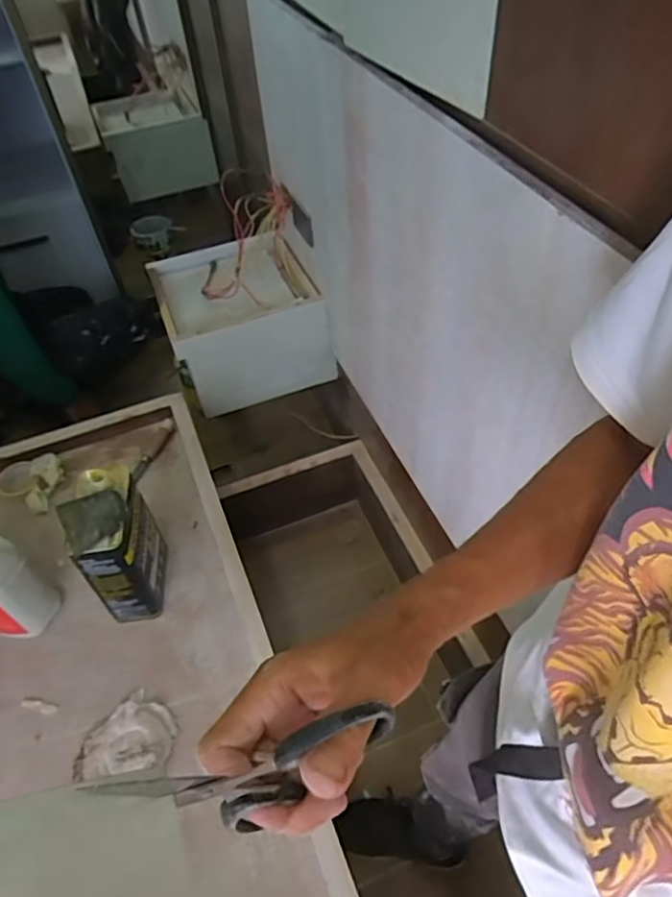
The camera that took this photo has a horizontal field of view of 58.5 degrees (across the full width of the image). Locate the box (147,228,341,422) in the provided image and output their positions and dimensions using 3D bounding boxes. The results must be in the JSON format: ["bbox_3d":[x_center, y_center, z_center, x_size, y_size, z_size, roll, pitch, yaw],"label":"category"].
[{"bbox_3d":[-0.235,-0.318,1.527,0.369,0.275,0.320,-18,49,-11],"label":"box"}]

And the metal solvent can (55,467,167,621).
[{"bbox_3d":[-0.367,0.176,1.034,0.112,0.250,0.152,-17,49,-11],"label":"metal solvent can"}]

